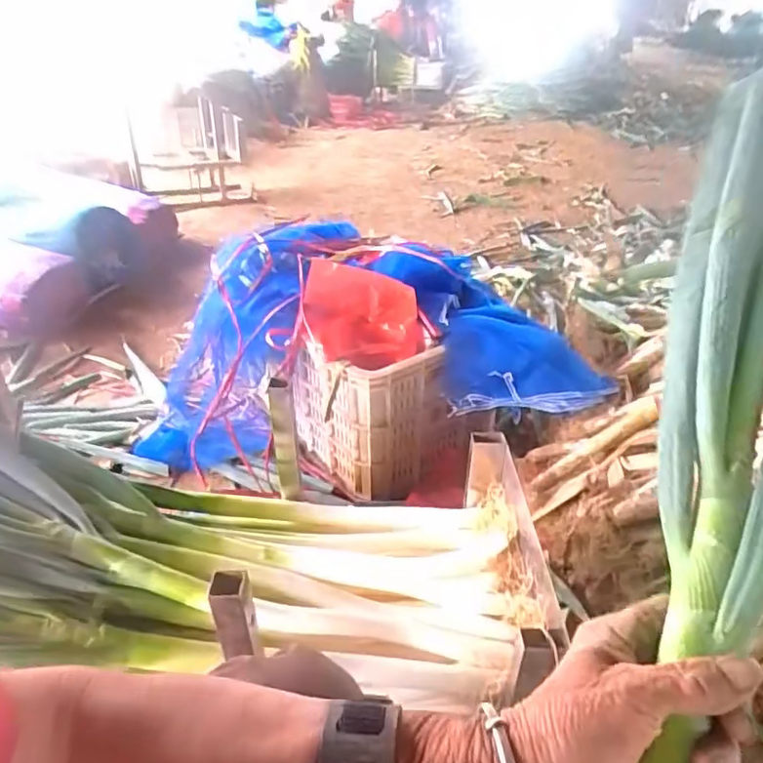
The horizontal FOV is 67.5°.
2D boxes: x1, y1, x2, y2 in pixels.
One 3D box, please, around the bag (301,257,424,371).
[{"bbox_3d":[-0.032,-0.114,0.962,0.191,0.106,0.179,-2,34,-4],"label":"bag"}]

